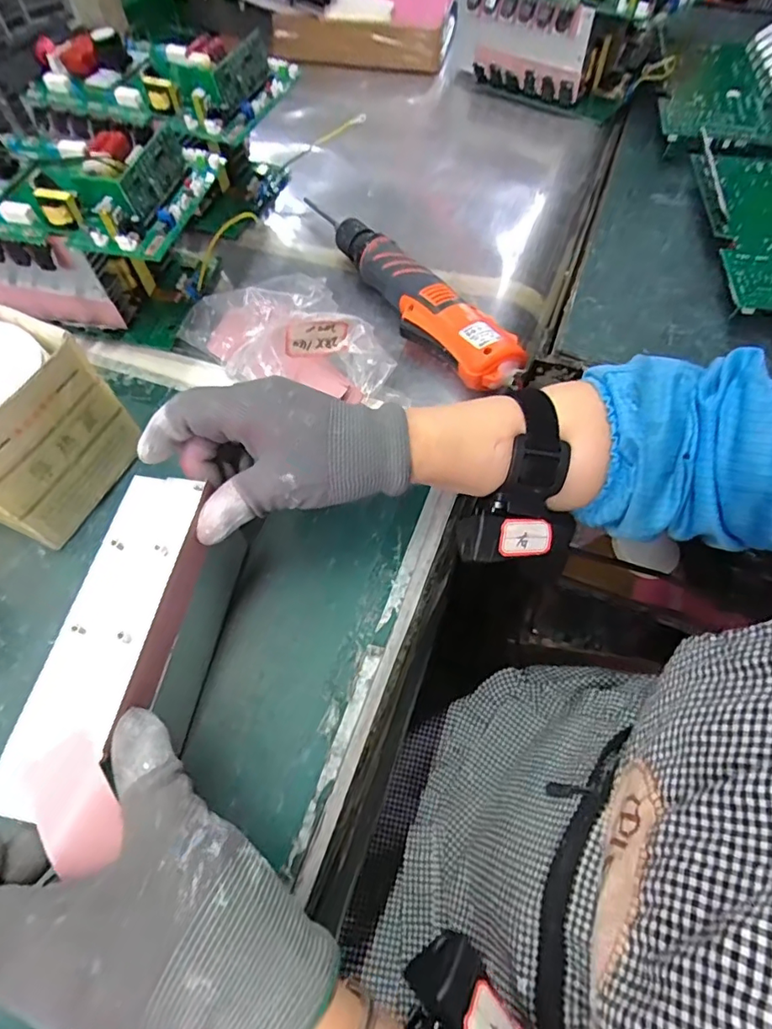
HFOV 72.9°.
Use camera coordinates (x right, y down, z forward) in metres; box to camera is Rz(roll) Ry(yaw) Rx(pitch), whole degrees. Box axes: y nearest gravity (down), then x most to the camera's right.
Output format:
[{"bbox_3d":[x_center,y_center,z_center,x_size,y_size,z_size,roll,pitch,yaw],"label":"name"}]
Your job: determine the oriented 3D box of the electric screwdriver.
[{"bbox_3d":[0.015,-0.197,0.442,0.057,0.046,0.277,-30,66,-14],"label":"electric screwdriver"}]

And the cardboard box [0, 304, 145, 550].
[{"bbox_3d":[-0.255,-0.057,0.350,0.111,0.109,0.111,24,65,13],"label":"cardboard box"}]

